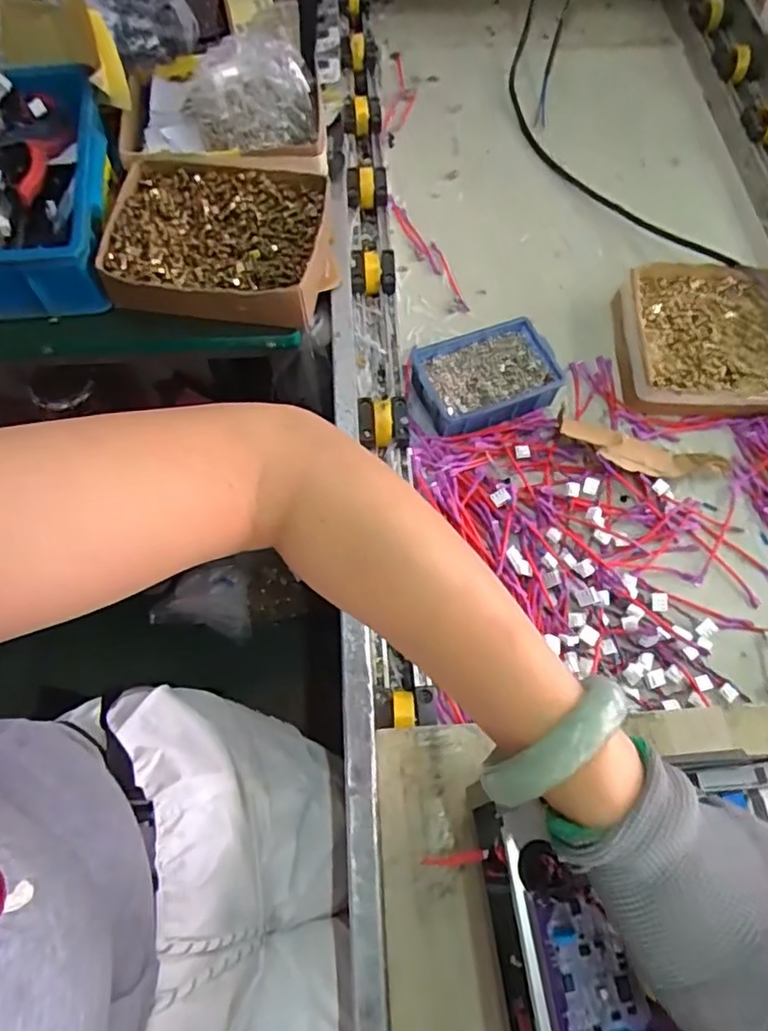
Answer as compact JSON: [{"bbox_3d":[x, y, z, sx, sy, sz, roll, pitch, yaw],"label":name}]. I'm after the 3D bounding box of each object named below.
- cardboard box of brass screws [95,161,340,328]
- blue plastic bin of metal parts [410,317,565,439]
[{"bbox_3d":[-0.168,-0.286,0.640,0.219,0.062,0.183,4,65,1],"label":"cardboard box of brass screws"},{"bbox_3d":[0.113,-0.152,0.674,0.151,0.043,0.104,-17,66,-8],"label":"blue plastic bin of metal parts"}]

